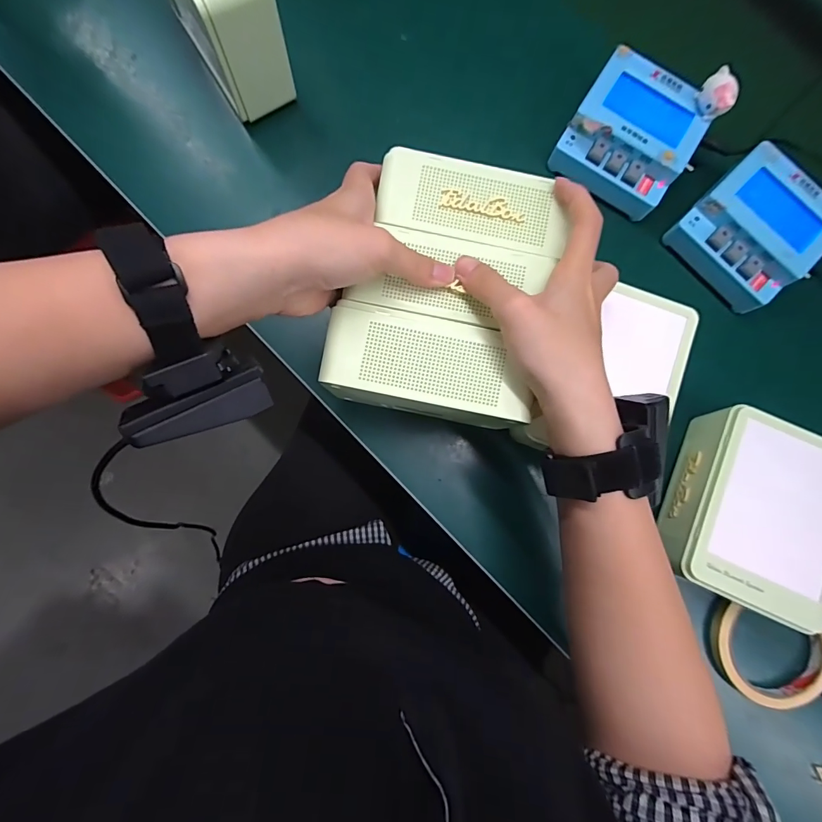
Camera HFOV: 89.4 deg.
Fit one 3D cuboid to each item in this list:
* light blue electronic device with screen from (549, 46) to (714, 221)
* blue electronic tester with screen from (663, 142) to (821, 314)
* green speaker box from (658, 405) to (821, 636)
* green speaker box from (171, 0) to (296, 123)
[{"bbox_3d":[0.191,-0.238,0.367,0.102,0.052,0.100,32,81,1],"label":"light blue electronic device with screen"},{"bbox_3d":[0.297,-0.157,0.364,0.099,0.053,0.100,-43,87,-8],"label":"blue electronic tester with screen"},{"bbox_3d":[0.264,0.076,0.327,0.105,0.065,0.144,26,81,0],"label":"green speaker box"},{"bbox_3d":[-0.159,-0.330,0.338,0.065,0.113,0.133,-28,85,-7],"label":"green speaker box"}]

